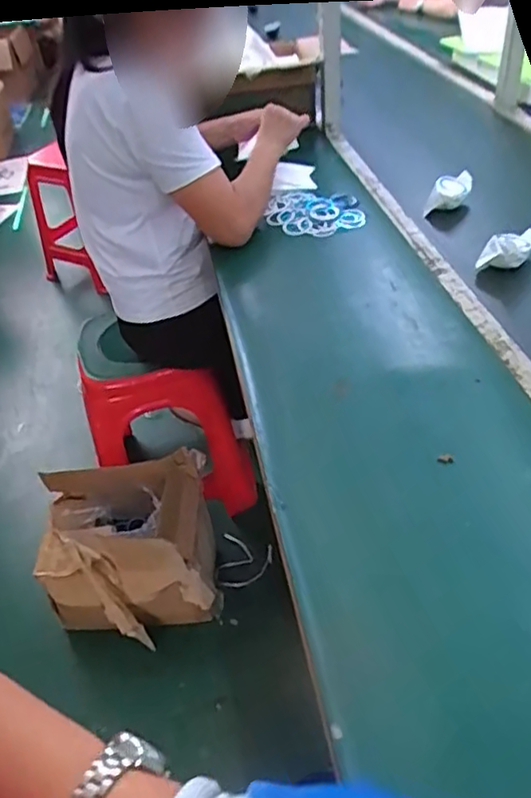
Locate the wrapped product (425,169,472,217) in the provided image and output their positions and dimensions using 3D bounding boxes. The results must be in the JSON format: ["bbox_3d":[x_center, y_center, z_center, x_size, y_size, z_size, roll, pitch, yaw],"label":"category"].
[{"bbox_3d":[0.362,-0.392,1.196,0.048,0.051,0.120,29,51,33],"label":"wrapped product"}]

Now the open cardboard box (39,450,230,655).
[{"bbox_3d":[-0.307,0.335,1.378,0.376,0.264,0.308,-9,42,-2],"label":"open cardboard box"}]

